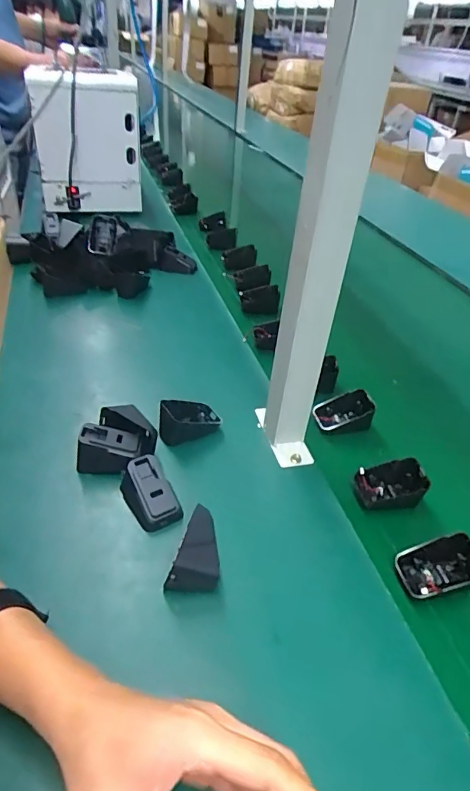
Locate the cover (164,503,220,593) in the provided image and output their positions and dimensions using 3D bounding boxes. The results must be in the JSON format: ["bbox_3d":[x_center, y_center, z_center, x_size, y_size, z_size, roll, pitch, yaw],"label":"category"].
[{"bbox_3d":[-0.037,0.137,0.424,0.043,0.051,0.063,1,38,-3],"label":"cover"}]

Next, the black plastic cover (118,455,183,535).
[{"bbox_3d":[-0.087,0.096,0.472,0.045,0.040,0.071,-21,44,-28],"label":"black plastic cover"}]

